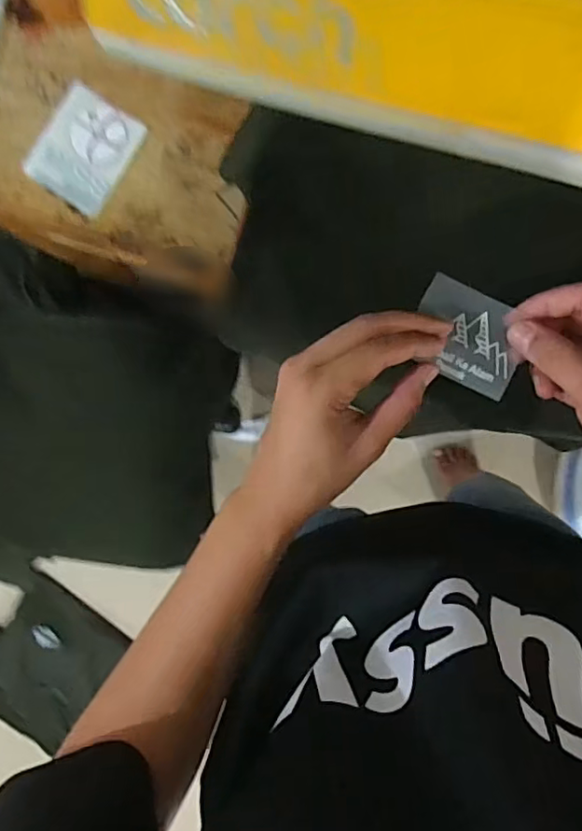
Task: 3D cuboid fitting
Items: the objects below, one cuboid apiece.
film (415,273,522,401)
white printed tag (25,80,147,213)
[{"bbox_3d":[0.100,-0.044,0.317,0.061,0.004,0.052,25,94,-1],"label":"film"},{"bbox_3d":[-0.201,-0.259,0.551,0.086,0.005,0.101,34,94,2],"label":"white printed tag"}]

